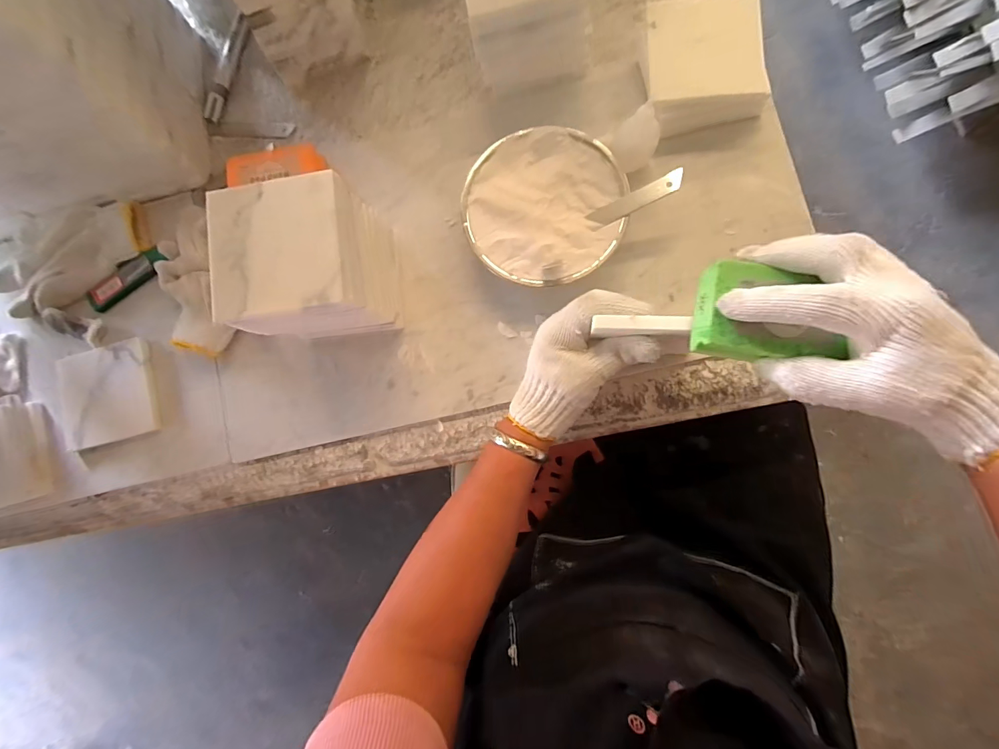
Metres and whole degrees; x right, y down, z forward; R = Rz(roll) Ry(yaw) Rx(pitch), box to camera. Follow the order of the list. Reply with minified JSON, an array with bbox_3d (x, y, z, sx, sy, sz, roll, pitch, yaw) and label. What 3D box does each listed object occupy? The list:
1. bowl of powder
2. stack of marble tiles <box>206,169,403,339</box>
[{"bbox_3d":[0.040,-0.154,0.406,0.146,0.040,0.145,2,84,3],"label":"bowl of powder"},{"bbox_3d":[-0.156,-0.086,0.376,0.112,0.133,0.111,-7,84,2],"label":"stack of marble tiles"}]

